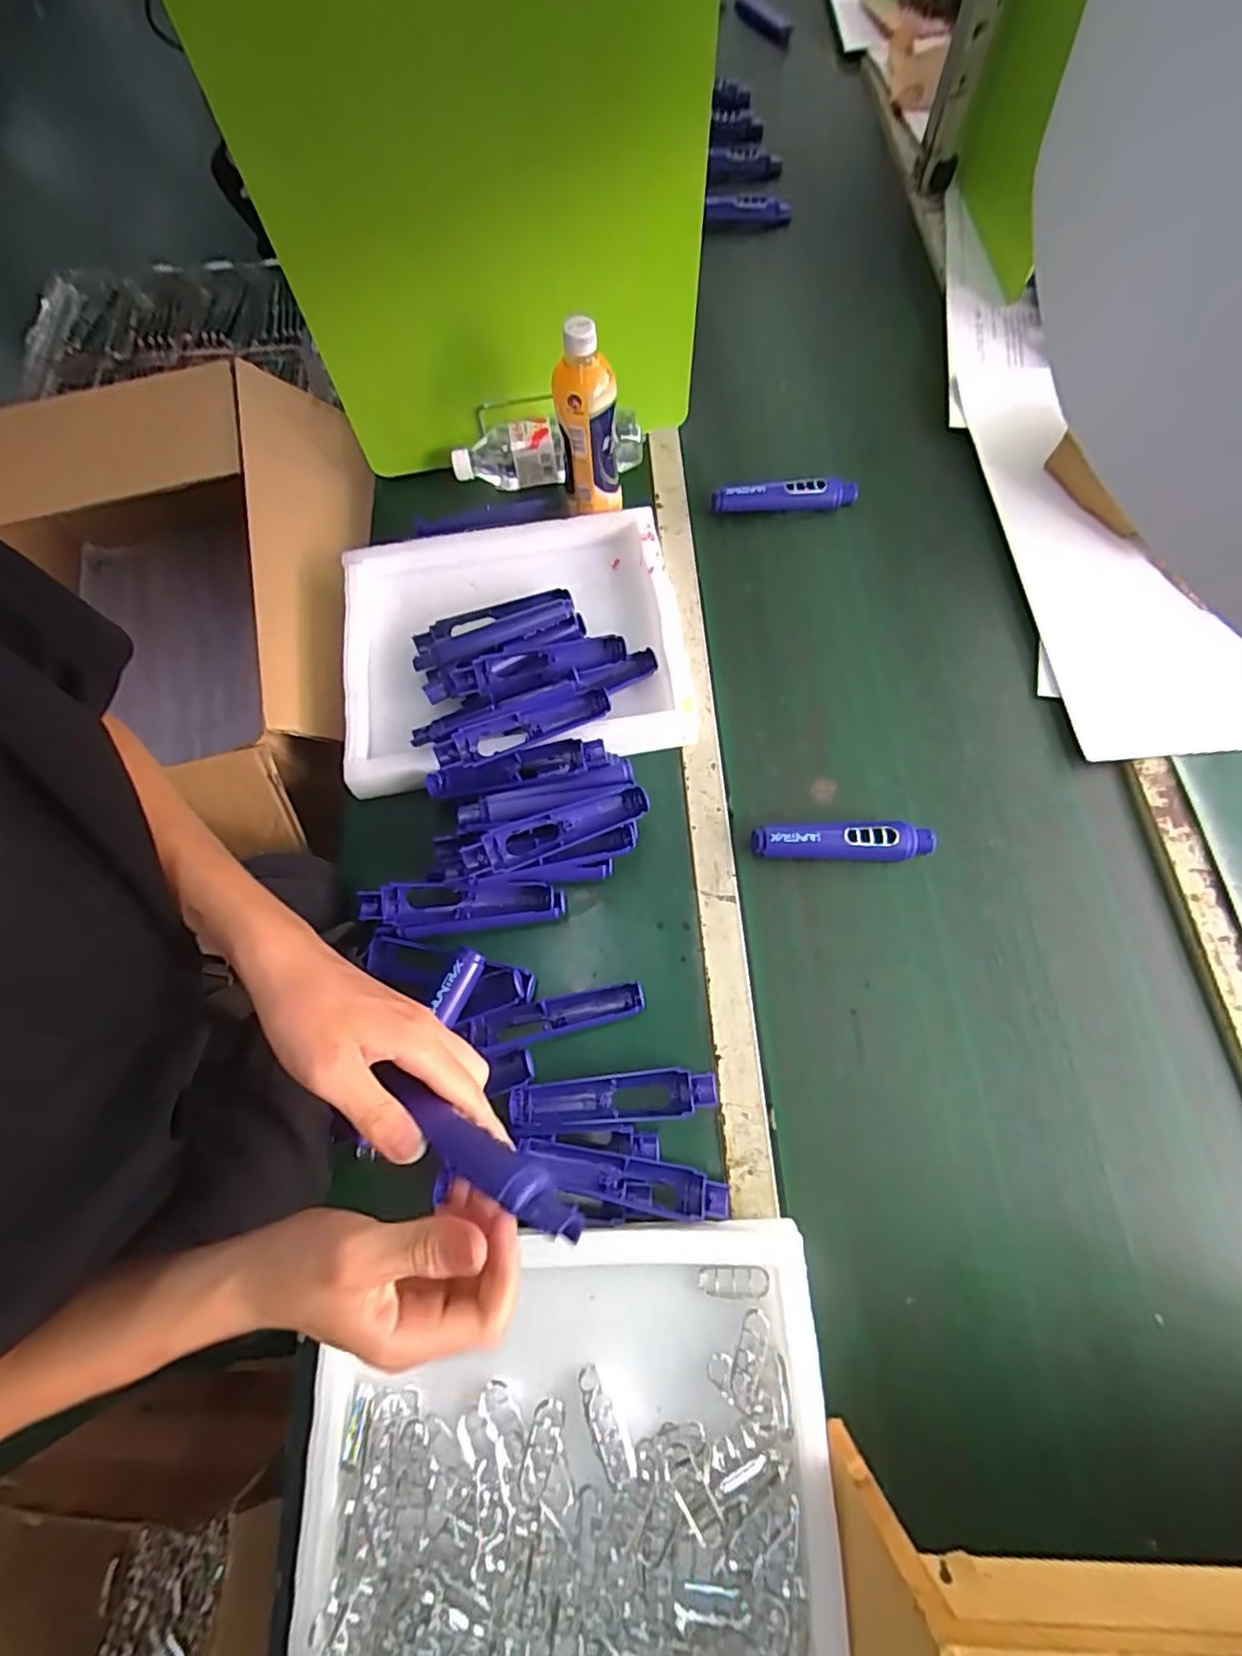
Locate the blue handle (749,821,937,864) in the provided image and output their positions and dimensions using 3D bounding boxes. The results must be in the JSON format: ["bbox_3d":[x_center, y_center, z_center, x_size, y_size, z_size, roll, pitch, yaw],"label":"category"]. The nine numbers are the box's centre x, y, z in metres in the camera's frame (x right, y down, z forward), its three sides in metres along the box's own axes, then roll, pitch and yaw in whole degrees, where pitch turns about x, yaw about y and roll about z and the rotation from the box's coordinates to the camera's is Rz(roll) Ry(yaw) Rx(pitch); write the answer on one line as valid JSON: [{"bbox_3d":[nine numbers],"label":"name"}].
[{"bbox_3d":[0.215,0.013,0.615,0.174,0.025,0.034,0,70,1],"label":"blue handle"}]

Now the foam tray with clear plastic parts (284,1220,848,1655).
[{"bbox_3d":[-0.034,0.445,0.449,0.344,0.055,0.284,-2,70,1],"label":"foam tray with clear plastic parts"}]

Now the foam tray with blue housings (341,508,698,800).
[{"bbox_3d":[-0.119,-0.202,0.692,0.360,0.068,0.303,-10,70,-2],"label":"foam tray with blue housings"}]

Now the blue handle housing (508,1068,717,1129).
[{"bbox_3d":[-0.007,0.233,0.549,0.173,0.022,0.037,-6,70,-1],"label":"blue handle housing"}]

